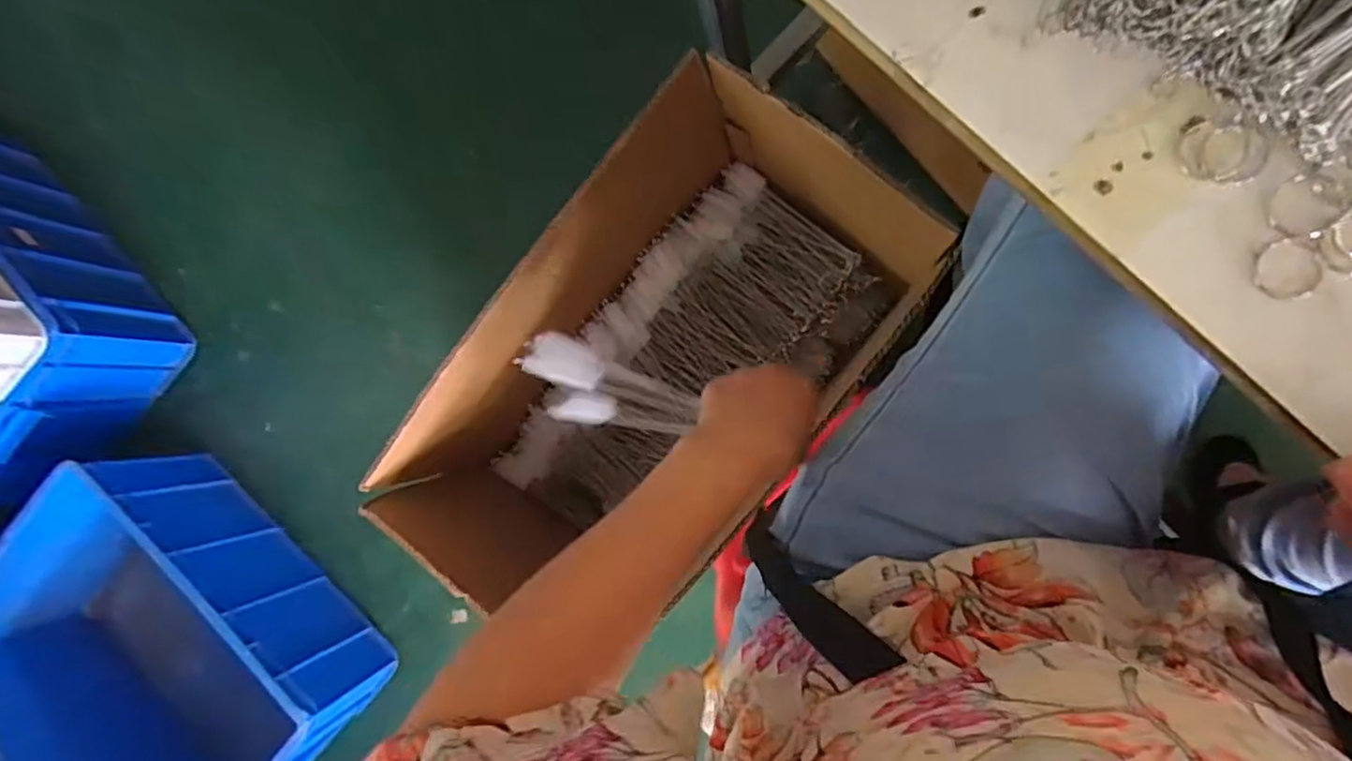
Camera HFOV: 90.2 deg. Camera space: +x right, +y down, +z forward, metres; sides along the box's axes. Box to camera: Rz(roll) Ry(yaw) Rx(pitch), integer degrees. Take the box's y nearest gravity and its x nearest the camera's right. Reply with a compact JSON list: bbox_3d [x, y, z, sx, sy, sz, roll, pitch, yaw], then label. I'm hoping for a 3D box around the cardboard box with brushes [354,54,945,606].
[{"bbox_3d":[-0.012,-0.014,0.775,0.279,0.354,0.527,41,95,7],"label":"cardboard box with brushes"}]

